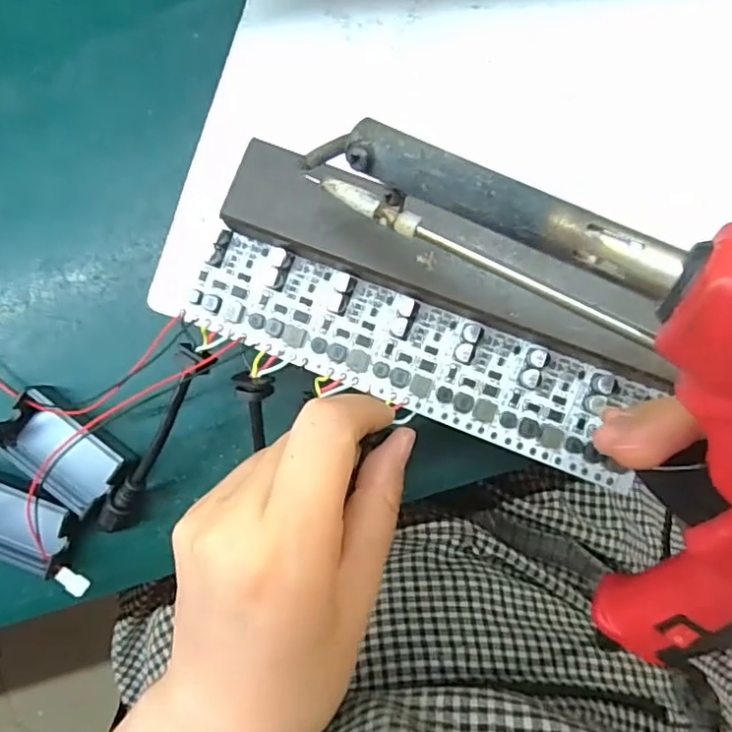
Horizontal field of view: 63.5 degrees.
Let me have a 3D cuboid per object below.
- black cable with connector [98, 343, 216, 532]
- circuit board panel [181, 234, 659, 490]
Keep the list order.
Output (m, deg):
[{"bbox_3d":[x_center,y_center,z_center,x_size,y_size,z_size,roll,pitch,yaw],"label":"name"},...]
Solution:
[{"bbox_3d":[-0.082,0.030,0.225,0.013,0.008,0.088,33,112,3],"label":"black cable with connector"},{"bbox_3d":[0.017,-0.004,0.206,0.158,0.008,0.037,21,92,3],"label":"circuit board panel"}]

